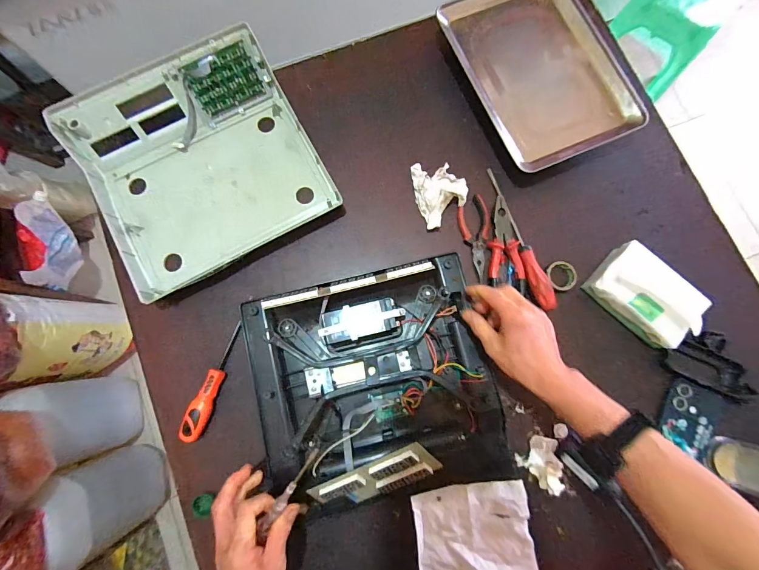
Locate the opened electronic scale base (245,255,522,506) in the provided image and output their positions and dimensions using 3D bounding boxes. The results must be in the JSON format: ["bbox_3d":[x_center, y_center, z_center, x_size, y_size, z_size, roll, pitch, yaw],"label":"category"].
[{"bbox_3d":[-0.005,0.147,0.512,0.325,0.086,0.318,-13,79,-4],"label":"opened electronic scale base"}]

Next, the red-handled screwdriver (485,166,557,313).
[{"bbox_3d":[0.223,-0.079,0.585,0.027,0.028,0.251,-18,79,-4],"label":"red-handled screwdriver"}]

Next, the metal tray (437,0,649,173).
[{"bbox_3d":[0.272,-0.369,0.609,0.246,0.030,0.331,-22,79,-5],"label":"metal tray"}]

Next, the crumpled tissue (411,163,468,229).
[{"bbox_3d":[0.106,-0.150,0.601,0.088,0.039,0.109,-12,79,-3],"label":"crumpled tissue"}]

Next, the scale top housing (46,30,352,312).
[{"bbox_3d":[-0.285,-0.195,0.583,0.346,0.075,0.334,-28,80,-6],"label":"scale top housing"}]

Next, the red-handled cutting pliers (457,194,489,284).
[{"bbox_3d":[0.159,-0.078,0.591,0.048,0.014,0.140,-6,78,-2],"label":"red-handled cutting pliers"}]

